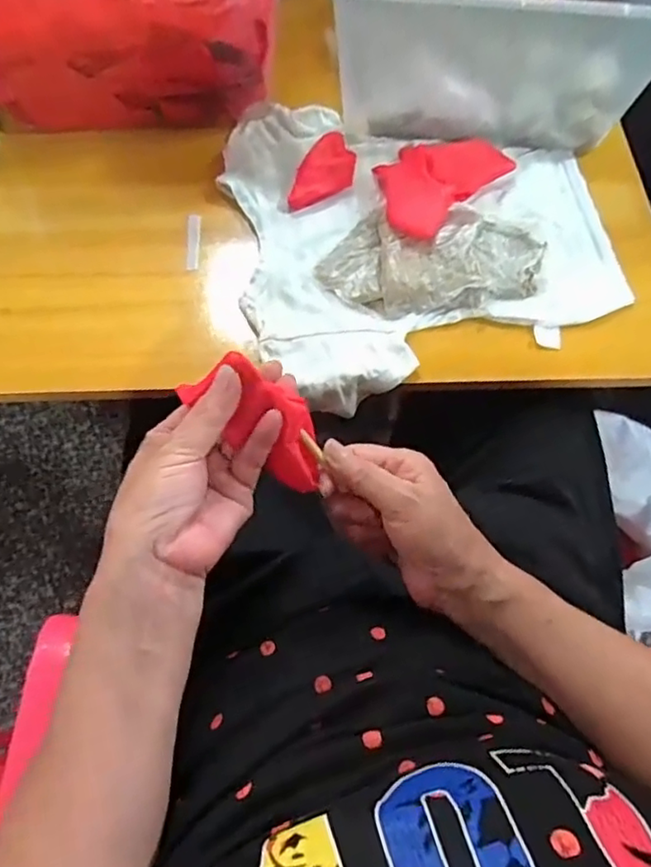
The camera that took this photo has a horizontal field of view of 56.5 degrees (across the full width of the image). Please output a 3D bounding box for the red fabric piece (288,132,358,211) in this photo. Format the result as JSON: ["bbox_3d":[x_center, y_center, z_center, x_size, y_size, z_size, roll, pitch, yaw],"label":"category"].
[{"bbox_3d":[0.000,-0.237,0.546,0.052,0.009,0.088,9,66,1],"label":"red fabric piece"}]

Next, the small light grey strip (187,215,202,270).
[{"bbox_3d":[-0.113,-0.164,0.521,0.011,0.005,0.060,-3,66,-4],"label":"small light grey strip"}]

